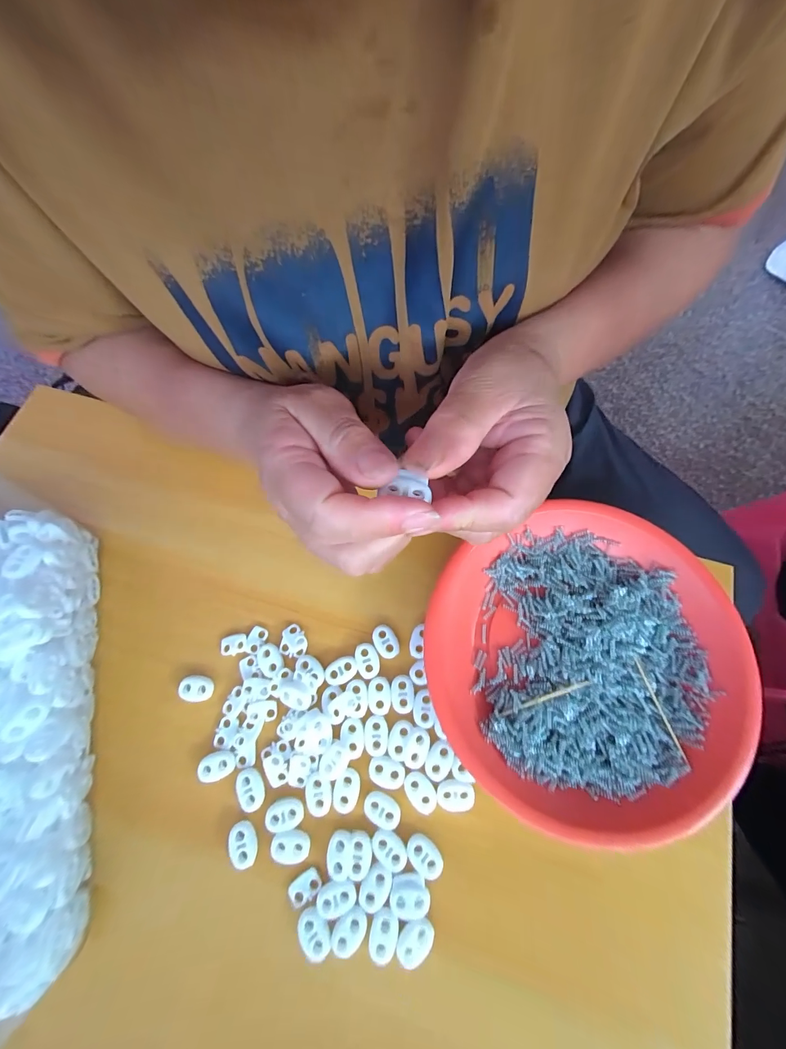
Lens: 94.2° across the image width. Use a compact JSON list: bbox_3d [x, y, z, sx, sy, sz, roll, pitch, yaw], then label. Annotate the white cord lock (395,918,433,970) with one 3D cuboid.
[{"bbox_3d":[0.012,0.227,0.198,0.016,0.004,0.023,43,79,13],"label":"white cord lock"}]

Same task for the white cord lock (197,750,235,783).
[{"bbox_3d":[-0.110,0.151,0.228,0.021,0.005,0.015,-20,74,-5],"label":"white cord lock"}]

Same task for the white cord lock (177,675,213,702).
[{"bbox_3d":[-0.131,0.109,0.243,0.021,0.006,0.016,0,73,1],"label":"white cord lock"}]

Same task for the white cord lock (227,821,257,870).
[{"bbox_3d":[-0.088,0.188,0.213,0.015,0.004,0.022,-11,73,-2],"label":"white cord lock"}]

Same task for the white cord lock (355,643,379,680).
[{"bbox_3d":[-0.018,0.091,0.243,0.015,0.004,0.023,-20,74,-5],"label":"white cord lock"}]

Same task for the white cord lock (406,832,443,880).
[{"bbox_3d":[0.018,0.191,0.210,0.022,0.004,0.015,43,79,13],"label":"white cord lock"}]

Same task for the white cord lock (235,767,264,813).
[{"bbox_3d":[-0.087,0.162,0.223,0.015,0.005,0.022,-25,74,-6],"label":"white cord lock"}]

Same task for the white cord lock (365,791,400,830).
[{"bbox_3d":[-0.006,0.170,0.216,0.022,0.004,0.016,30,76,10],"label":"white cord lock"}]

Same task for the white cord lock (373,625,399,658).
[{"bbox_3d":[-0.005,0.080,0.249,0.015,0.004,0.023,-26,74,-6],"label":"white cord lock"}]

